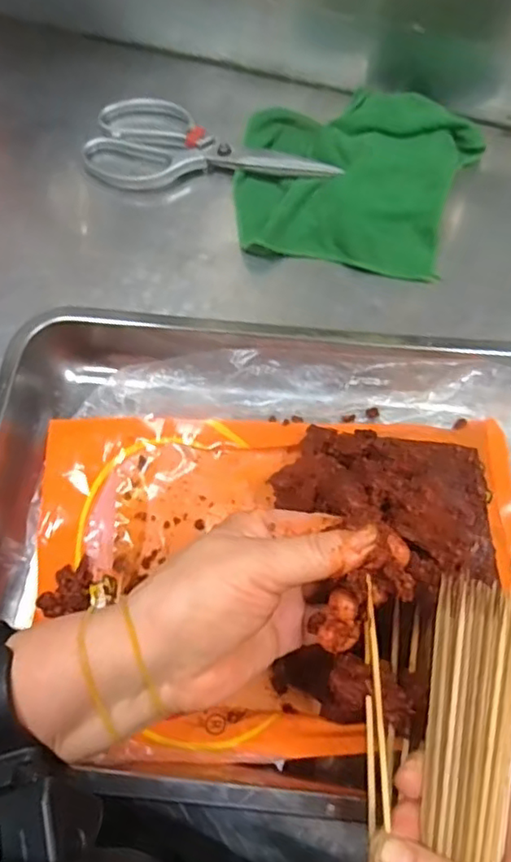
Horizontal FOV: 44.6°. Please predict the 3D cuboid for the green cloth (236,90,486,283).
[{"bbox_3d":[0.081,-0.212,0.519,0.184,0.031,0.170,11,67,7],"label":"green cloth"}]

